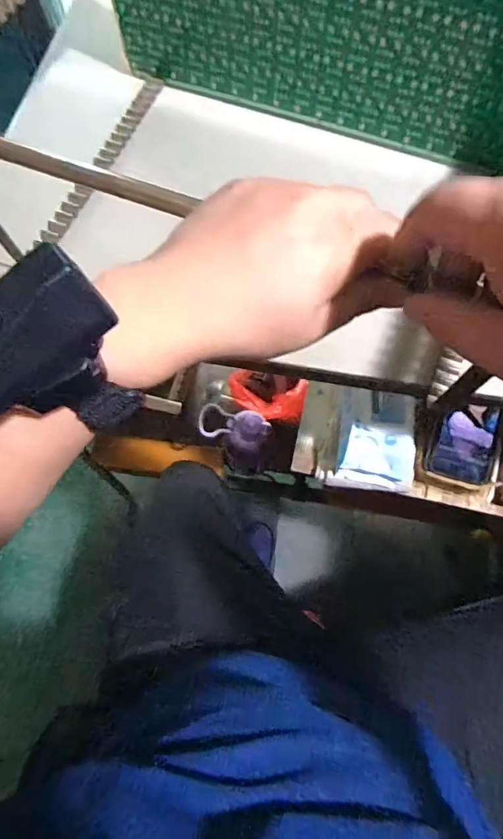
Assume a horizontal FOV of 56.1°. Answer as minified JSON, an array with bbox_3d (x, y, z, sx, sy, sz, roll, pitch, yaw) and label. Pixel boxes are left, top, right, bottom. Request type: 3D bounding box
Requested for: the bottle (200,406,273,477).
[{"bbox_3d":[-0.027,0.039,0.829,0.107,0.187,0.060,16,69,6],"label":"bottle"}]

